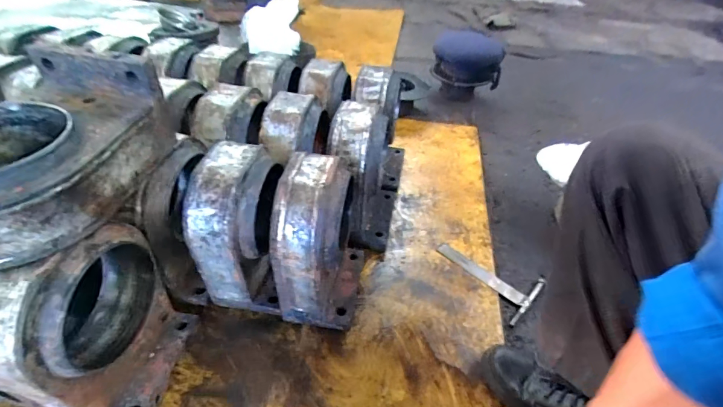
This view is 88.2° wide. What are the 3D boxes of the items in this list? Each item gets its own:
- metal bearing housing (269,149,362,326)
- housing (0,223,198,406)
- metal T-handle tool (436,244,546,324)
[{"bbox_3d":[-0.069,0.069,0.704,0.133,0.307,0.209,7,40,4],"label":"metal bearing housing"},{"bbox_3d":[-0.384,0.179,0.558,0.131,0.309,0.225,7,40,4],"label":"housing"},{"bbox_3d":[0.291,0.158,0.876,0.137,0.014,0.235,-30,51,-33],"label":"metal T-handle tool"}]

